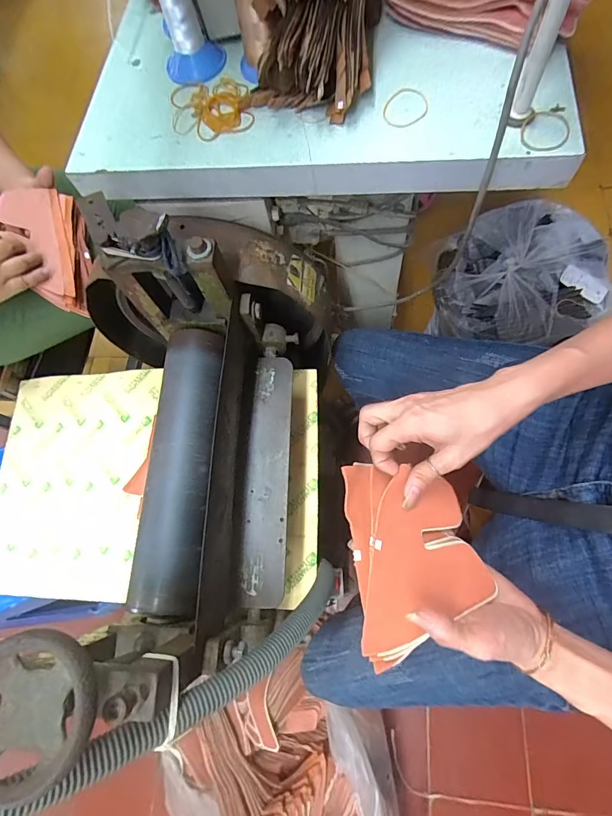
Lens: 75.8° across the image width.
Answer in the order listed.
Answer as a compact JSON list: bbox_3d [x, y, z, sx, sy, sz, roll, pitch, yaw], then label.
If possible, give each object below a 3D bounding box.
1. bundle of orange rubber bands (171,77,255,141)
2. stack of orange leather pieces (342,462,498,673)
[{"bbox_3d":[-0.107,-0.339,0.442,0.087,0.014,0.094,-11,71,2],"label":"bundle of orange rubber bands"},{"bbox_3d":[0.093,0.120,0.331,0.113,0.016,0.146,3,56,-16],"label":"stack of orange leather pieces"}]

